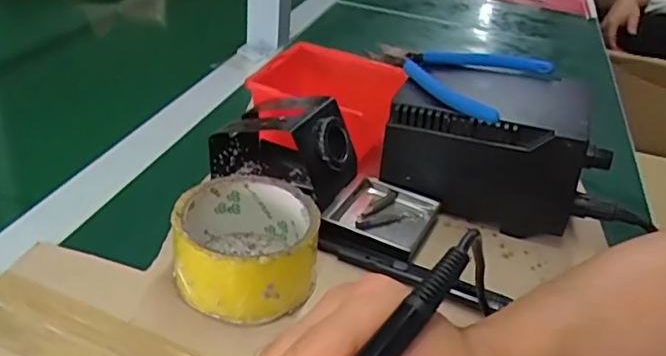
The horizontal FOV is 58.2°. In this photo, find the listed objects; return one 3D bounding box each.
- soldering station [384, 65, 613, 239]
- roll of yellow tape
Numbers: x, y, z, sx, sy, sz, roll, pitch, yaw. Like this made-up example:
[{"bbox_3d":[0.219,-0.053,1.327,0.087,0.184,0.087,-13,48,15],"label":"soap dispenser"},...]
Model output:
[{"bbox_3d":[0.130,-0.029,0.469,0.157,0.085,0.109,16,33,16],"label":"soldering station"},{"bbox_3d":[-0.054,0.041,0.363,0.082,0.052,0.083,4,32,-3],"label":"roll of yellow tape"}]

